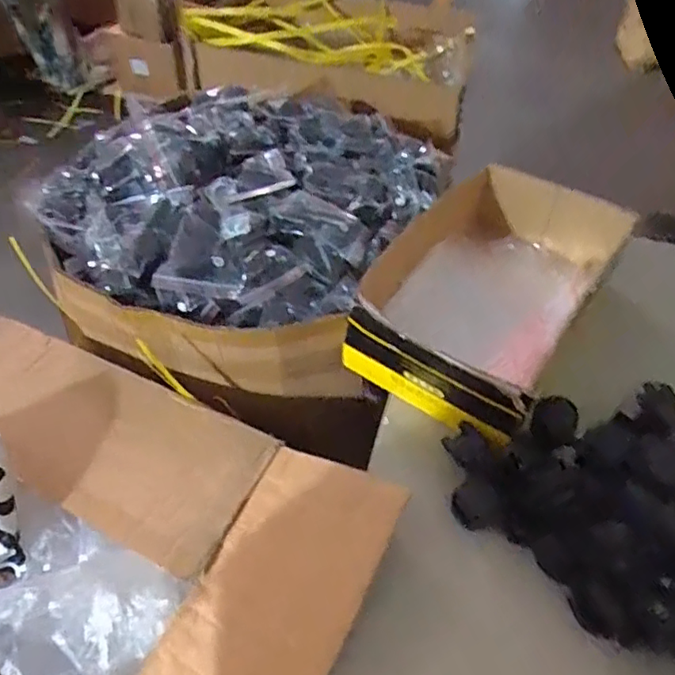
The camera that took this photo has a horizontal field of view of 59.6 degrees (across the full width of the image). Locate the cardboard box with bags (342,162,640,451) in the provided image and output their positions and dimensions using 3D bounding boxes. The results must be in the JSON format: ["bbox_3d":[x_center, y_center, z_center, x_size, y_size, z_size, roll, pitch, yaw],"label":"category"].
[{"bbox_3d":[0.186,-0.063,0.708,0.213,0.122,0.373,28,52,22],"label":"cardboard box with bags"}]

